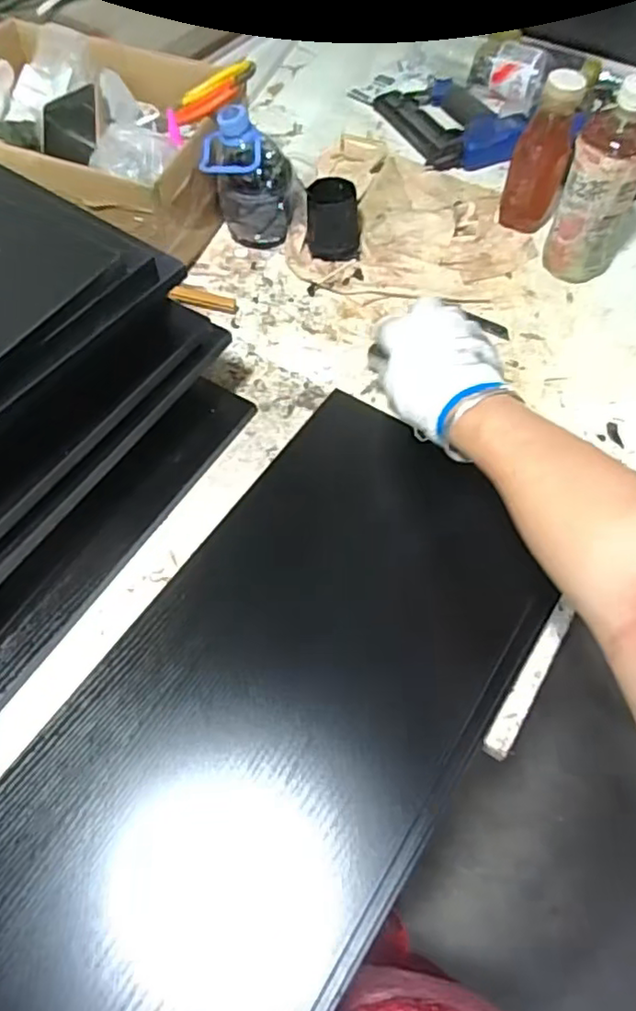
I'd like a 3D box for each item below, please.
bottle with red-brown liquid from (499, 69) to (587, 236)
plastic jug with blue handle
[{"bbox_3d":[0.247,-0.388,0.698,0.057,0.152,0.048,15,61,7],"label":"bottle with red-brown liquid"},{"bbox_3d":[-0.075,-0.361,0.701,0.098,0.136,0.072,-2,61,-3],"label":"plastic jug with blue handle"}]

